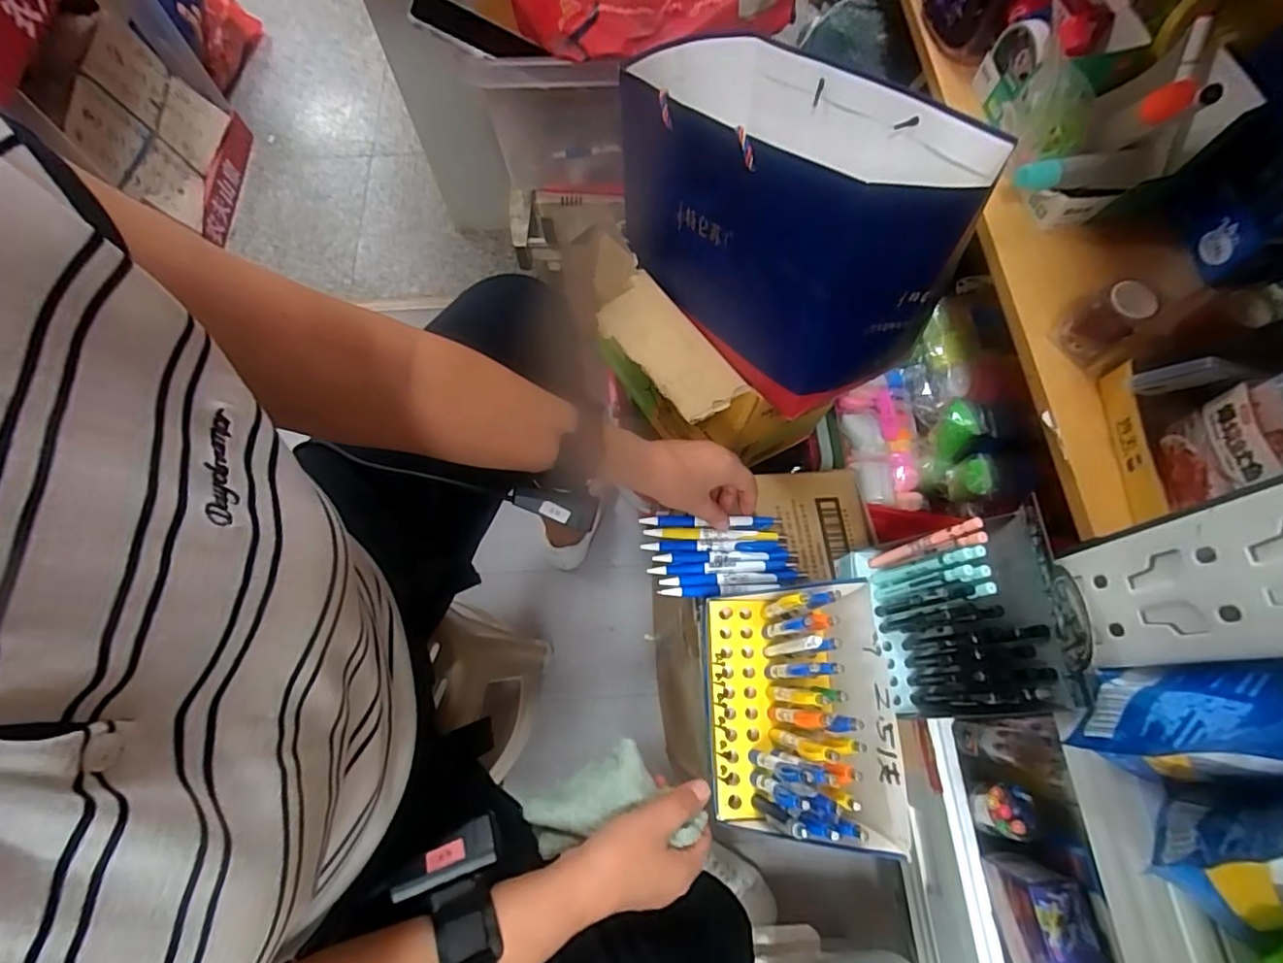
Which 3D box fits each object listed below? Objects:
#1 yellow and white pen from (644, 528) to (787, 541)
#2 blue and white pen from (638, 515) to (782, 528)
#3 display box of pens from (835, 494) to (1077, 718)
[{"bbox_3d":[0.074,0.054,0.578,0.138,0.007,0.012,2,70,2],"label":"yellow and white pen"},{"bbox_3d":[0.069,0.040,0.569,0.141,0.011,0.011,1,69,-2],"label":"blue and white pen"},{"bbox_3d":[0.250,0.109,0.460,0.097,0.138,0.144,-4,69,-1],"label":"display box of pens"}]

